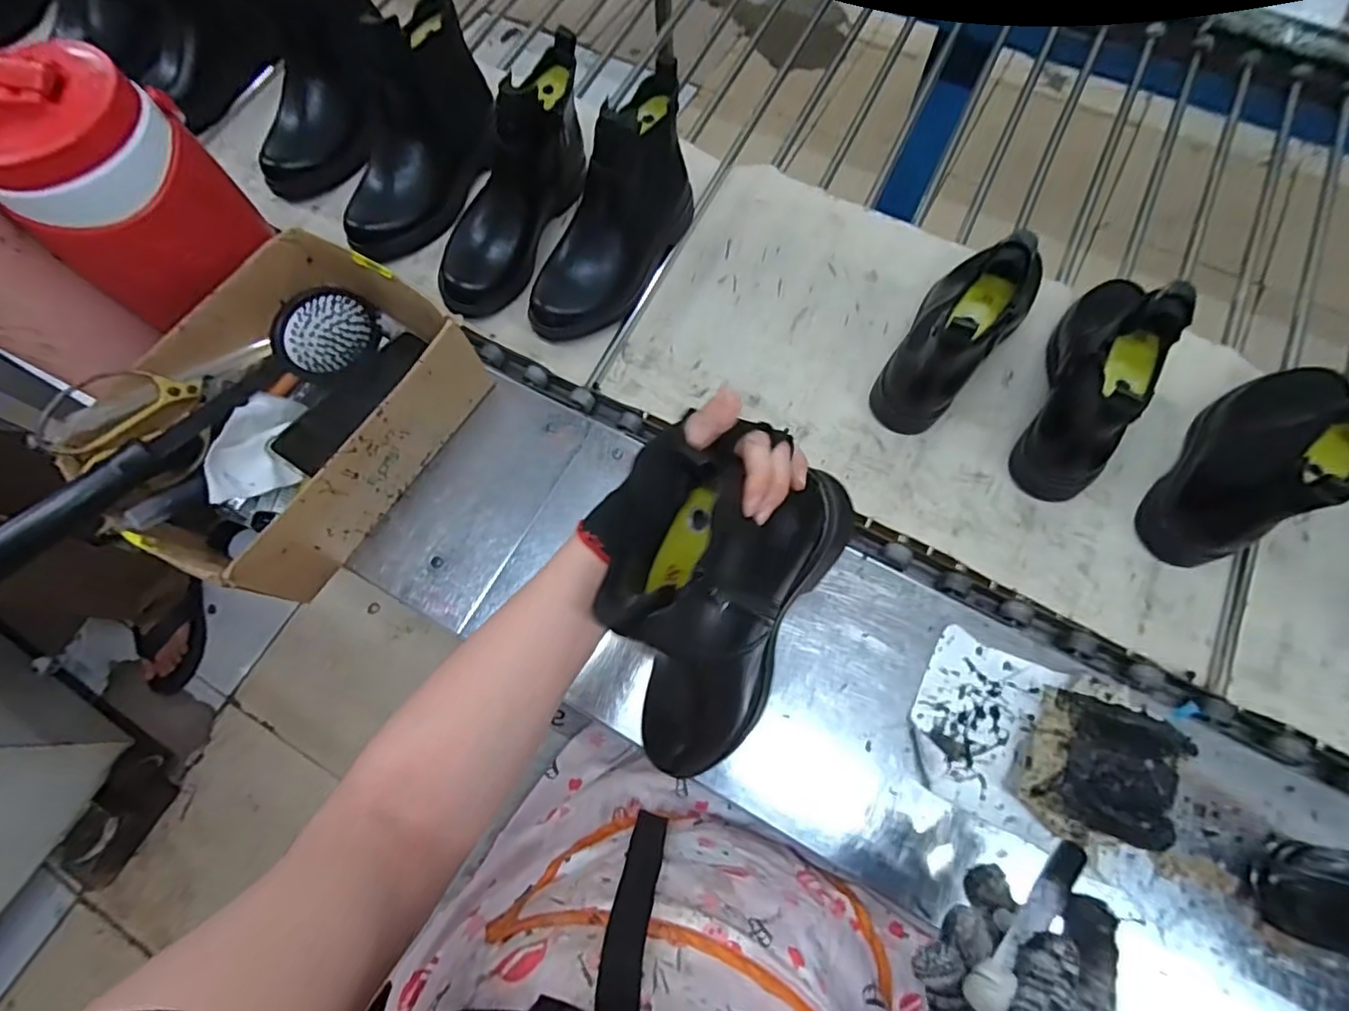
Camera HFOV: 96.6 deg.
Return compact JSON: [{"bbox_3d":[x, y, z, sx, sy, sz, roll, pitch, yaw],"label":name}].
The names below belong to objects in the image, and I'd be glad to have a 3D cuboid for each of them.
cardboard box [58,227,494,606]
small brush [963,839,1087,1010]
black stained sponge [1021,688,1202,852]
[{"bbox_3d":[-0.332,-0.077,0.532,0.200,0.113,0.279,33,77,13],"label":"cardboard box"},{"bbox_3d":[0.207,0.238,0.348,0.124,0.014,0.013,-22,69,-35],"label":"small brush"},{"bbox_3d":[0.296,0.186,0.424,0.078,0.085,0.095,22,74,10],"label":"black stained sponge"}]

